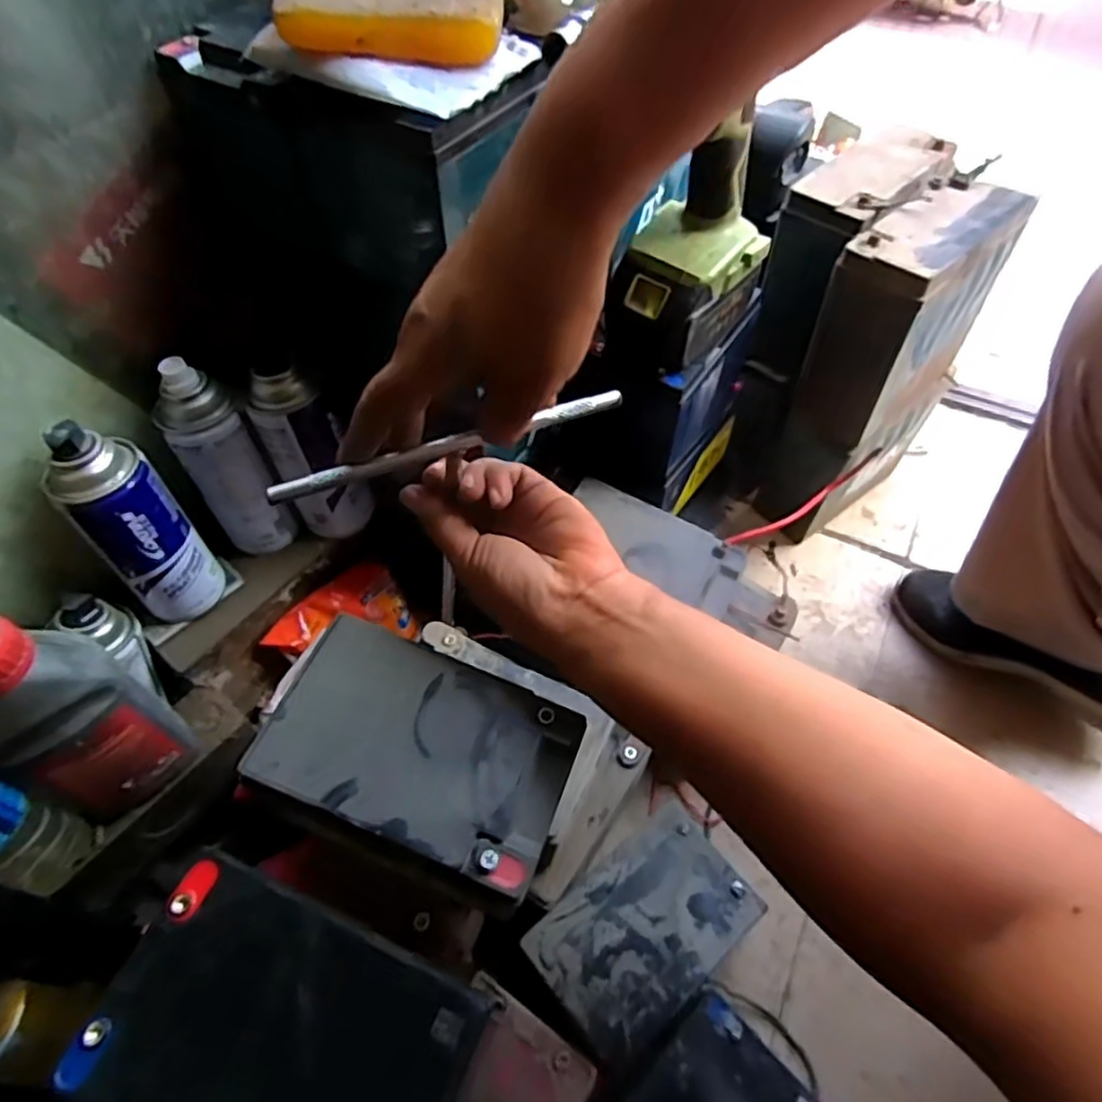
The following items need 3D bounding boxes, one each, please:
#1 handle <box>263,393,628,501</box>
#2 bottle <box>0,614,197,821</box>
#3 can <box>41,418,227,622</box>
[{"bbox_3d":[-0.045,-0.052,0.338,0.179,0.012,0.010,-19,57,-17],"label":"handle"},{"bbox_3d":[-0.296,0.107,0.433,0.055,0.202,0.084,37,63,23],"label":"bottle"},{"bbox_3d":[-0.281,-0.016,0.473,0.062,0.155,0.053,-37,62,-22],"label":"can"}]

